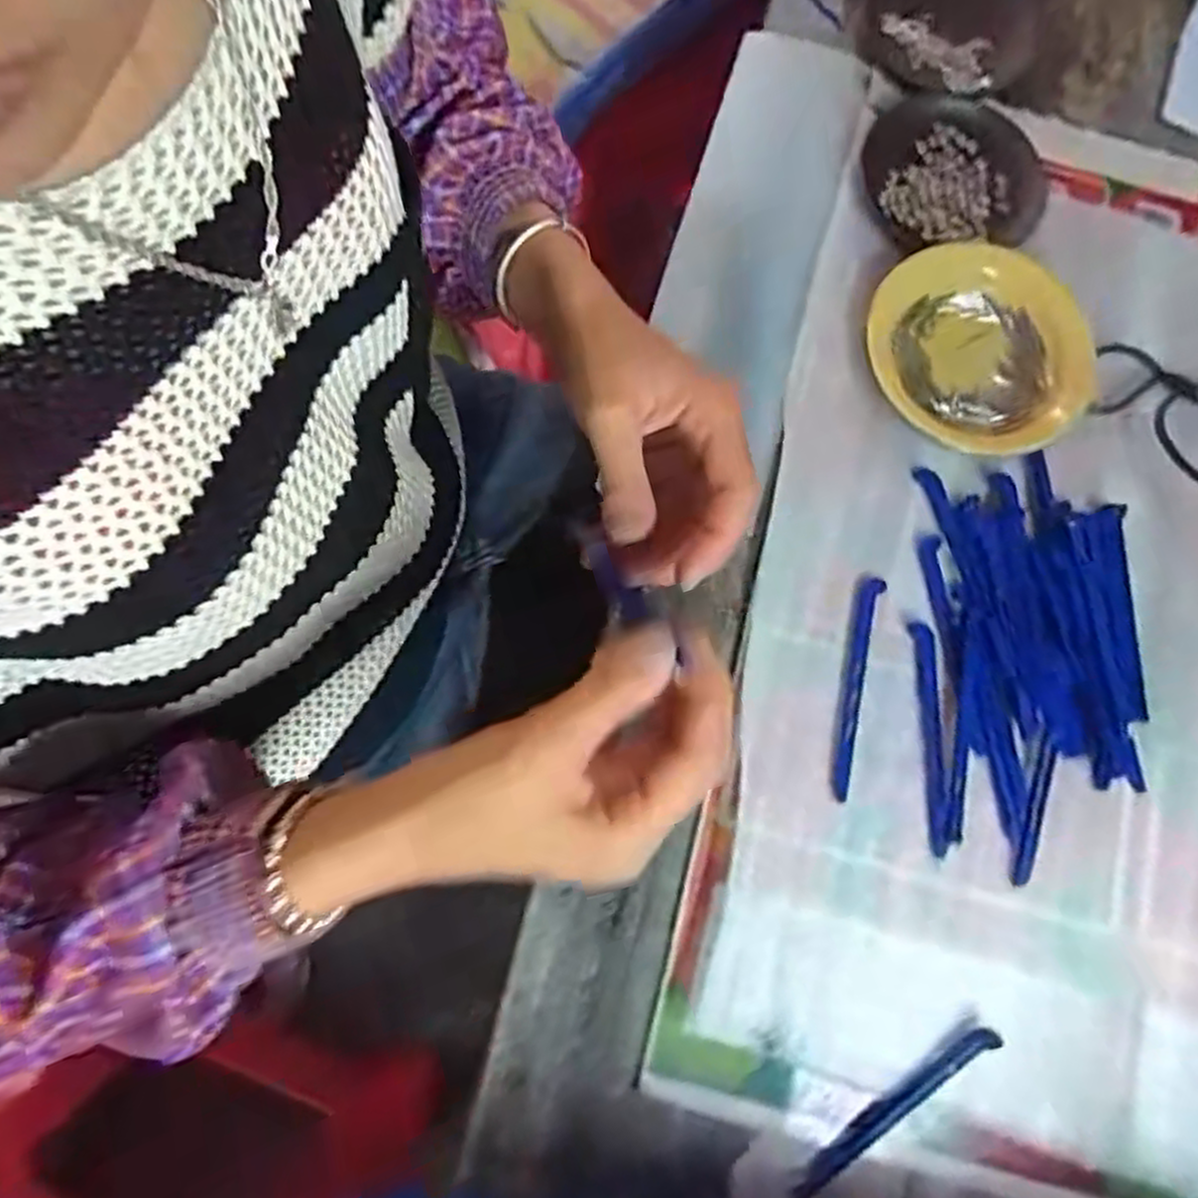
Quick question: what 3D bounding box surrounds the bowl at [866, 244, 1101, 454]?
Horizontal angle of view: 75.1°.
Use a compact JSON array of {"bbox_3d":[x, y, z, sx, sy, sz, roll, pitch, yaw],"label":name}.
[{"bbox_3d":[0.228,-0.149,0.465,0.130,0.020,0.124,1,76,-4],"label":"bowl"}]

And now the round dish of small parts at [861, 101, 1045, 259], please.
[{"bbox_3d":[0.221,-0.270,0.495,0.107,0.015,0.112,1,76,-4],"label":"round dish of small parts"}]

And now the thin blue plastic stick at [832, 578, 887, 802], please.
[{"bbox_3d":[0.141,0.048,0.427,0.013,0.004,0.123,13,76,-2],"label":"thin blue plastic stick"}]

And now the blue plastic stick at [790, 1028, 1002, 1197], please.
[{"bbox_3d":[0.143,0.249,0.380,0.125,0.005,0.016,-35,82,-12],"label":"blue plastic stick"}]

